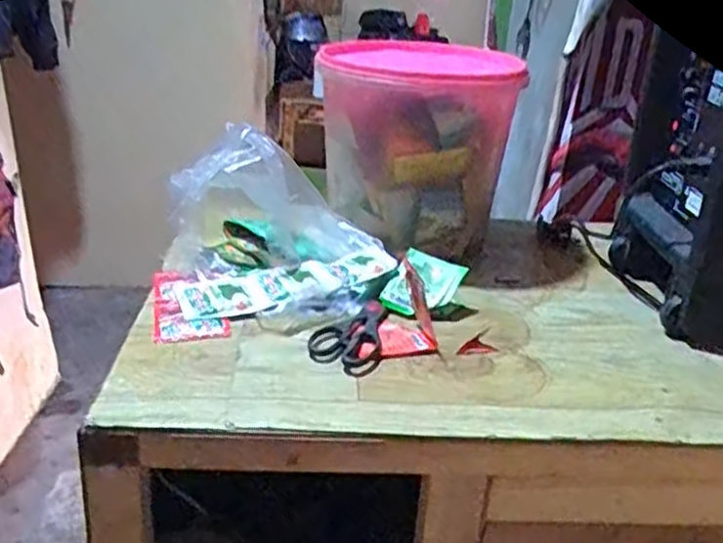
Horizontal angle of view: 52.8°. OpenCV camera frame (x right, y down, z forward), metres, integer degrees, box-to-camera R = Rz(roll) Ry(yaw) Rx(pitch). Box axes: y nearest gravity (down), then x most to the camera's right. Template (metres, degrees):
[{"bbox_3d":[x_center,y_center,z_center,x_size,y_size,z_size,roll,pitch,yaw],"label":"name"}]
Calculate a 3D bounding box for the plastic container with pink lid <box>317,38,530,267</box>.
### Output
[{"bbox_3d":[0.070,-0.162,0.969,0.235,0.237,0.217,10,25,13],"label":"plastic container with pink lid"}]

